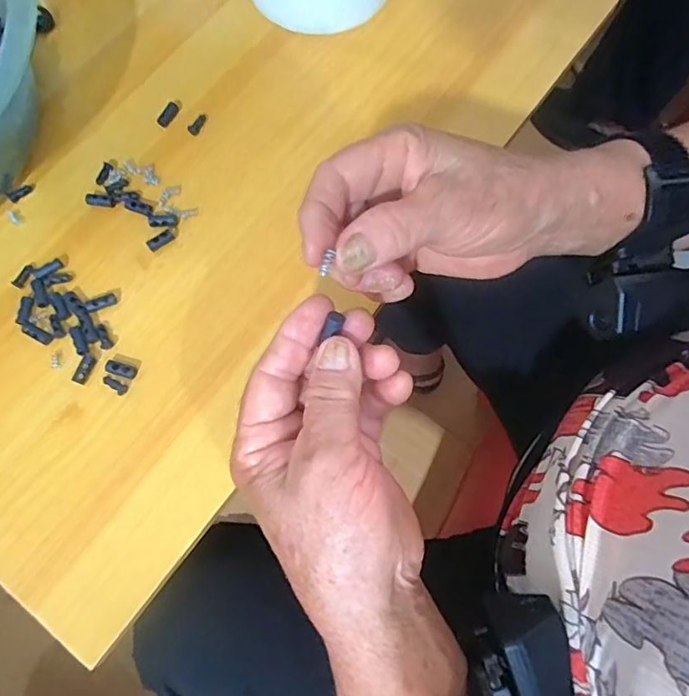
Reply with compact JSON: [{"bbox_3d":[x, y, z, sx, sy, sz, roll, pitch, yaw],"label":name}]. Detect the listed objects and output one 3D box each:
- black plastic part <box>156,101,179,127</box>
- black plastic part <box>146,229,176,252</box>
[{"bbox_3d":[-0.128,-0.169,0.371,0.009,0.005,0.019,31,74,9],"label":"black plastic part"},{"bbox_3d":[-0.122,-0.072,0.341,0.018,0.005,0.008,-39,77,-12],"label":"black plastic part"}]

